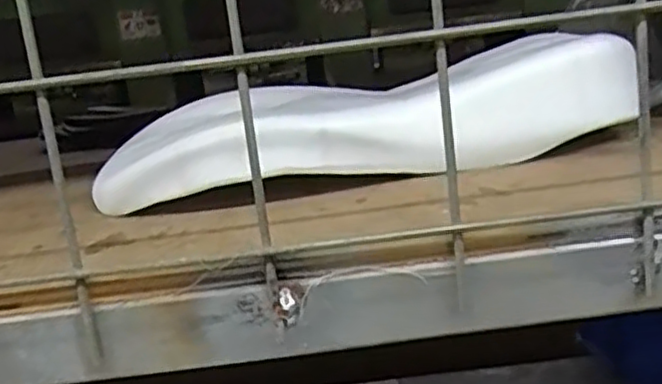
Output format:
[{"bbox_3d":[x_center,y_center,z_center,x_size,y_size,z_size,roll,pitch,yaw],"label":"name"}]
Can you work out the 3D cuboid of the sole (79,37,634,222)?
[{"bbox_3d":[0.022,-0.036,0.346,0.279,0.051,0.084,-9,13,-10],"label":"sole"}]

